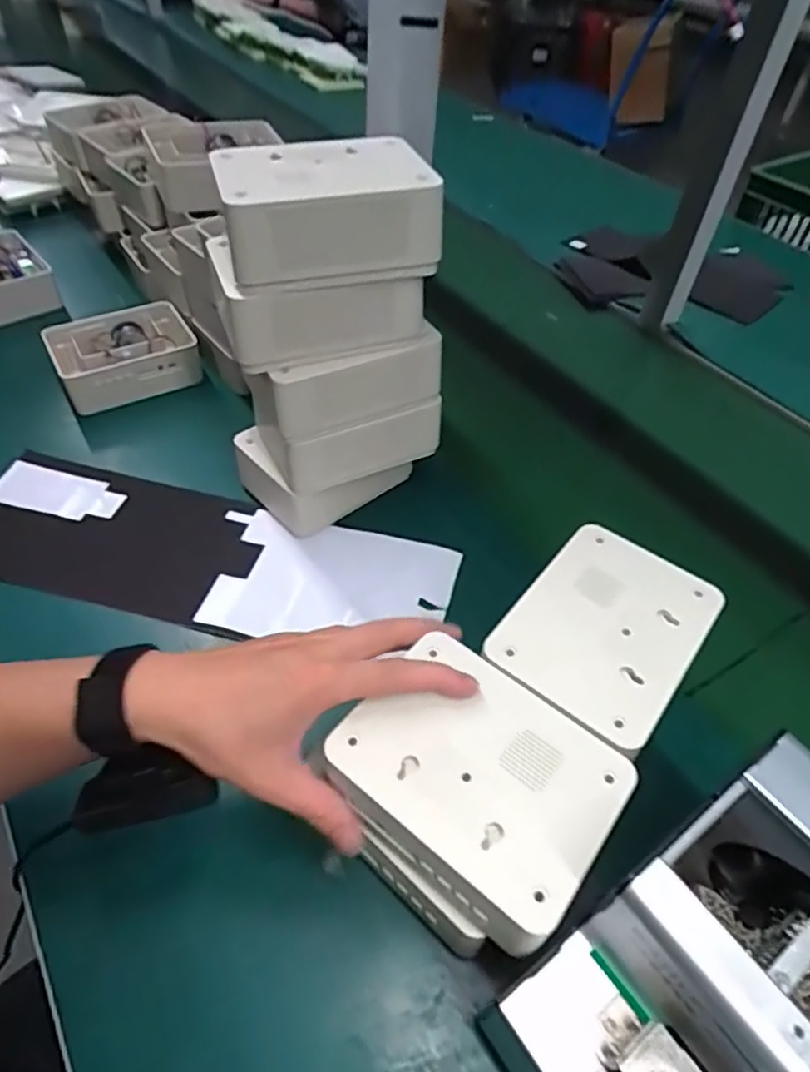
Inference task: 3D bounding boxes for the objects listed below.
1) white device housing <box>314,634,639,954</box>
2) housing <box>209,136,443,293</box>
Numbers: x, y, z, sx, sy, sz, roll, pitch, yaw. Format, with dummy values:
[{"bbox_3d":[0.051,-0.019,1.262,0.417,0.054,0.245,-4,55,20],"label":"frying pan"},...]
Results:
[{"bbox_3d":[0.038,0.130,0.345,0.136,0.037,0.106,33,55,24],"label":"white device housing"},{"bbox_3d":[-0.053,-0.225,0.437,0.136,0.060,0.103,-7,48,-11],"label":"housing"}]

